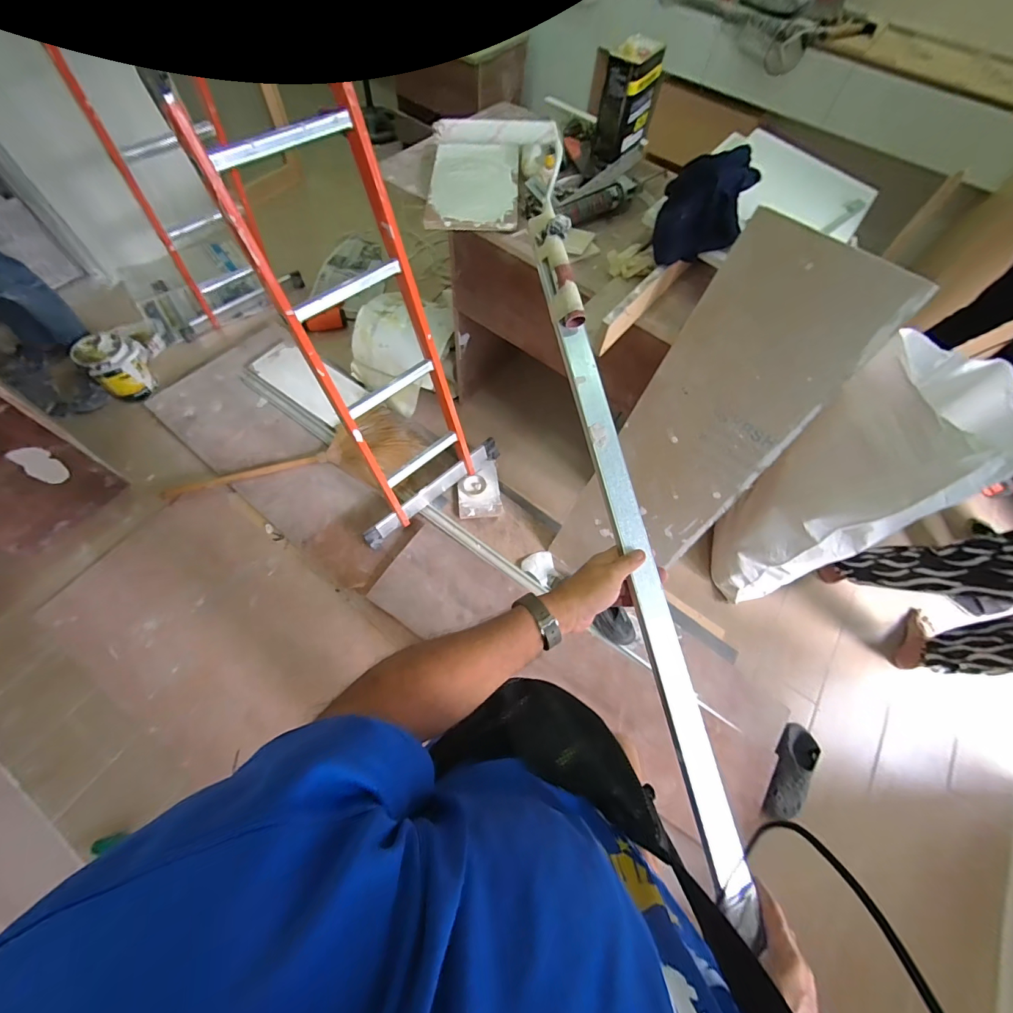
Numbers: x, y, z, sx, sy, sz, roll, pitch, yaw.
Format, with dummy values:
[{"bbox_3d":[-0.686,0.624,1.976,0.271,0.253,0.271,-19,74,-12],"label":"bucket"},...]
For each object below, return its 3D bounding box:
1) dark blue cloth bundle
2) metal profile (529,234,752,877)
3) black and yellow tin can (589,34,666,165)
[{"bbox_3d":[0.407,-0.603,0.863,0.179,0.139,0.147,-5,64,-6],"label":"dark blue cloth bundle"},{"bbox_3d":[0.144,0.027,0.493,0.040,0.011,0.739,-13,80,-10],"label":"metal profile"},{"bbox_3d":[0.295,-1.021,1.077,0.162,0.210,0.086,-33,70,-18],"label":"black and yellow tin can"}]

